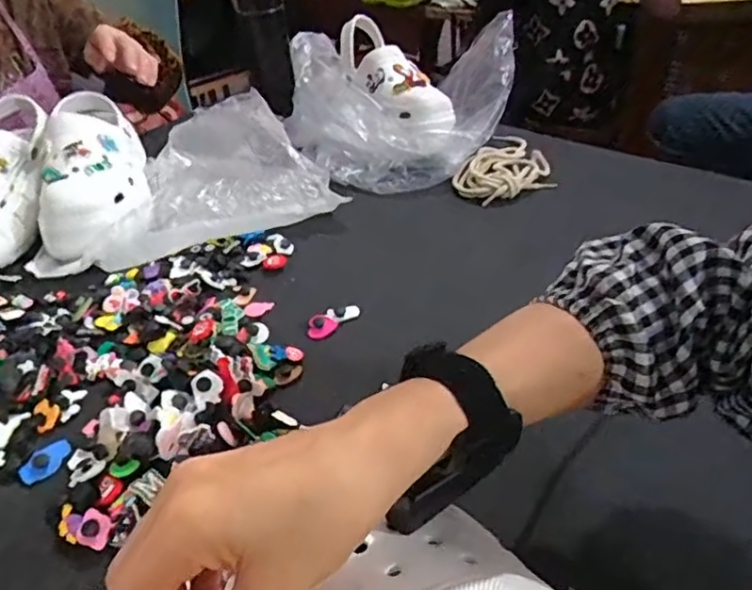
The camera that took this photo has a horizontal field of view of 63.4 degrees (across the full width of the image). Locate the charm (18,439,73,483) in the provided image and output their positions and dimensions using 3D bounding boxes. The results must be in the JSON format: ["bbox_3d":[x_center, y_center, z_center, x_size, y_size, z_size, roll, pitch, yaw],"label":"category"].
[{"bbox_3d":[-0.248,0.126,0.460,0.024,0.004,0.039,24,46,31],"label":"charm"}]

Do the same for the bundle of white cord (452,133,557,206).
[{"bbox_3d":[0.162,-0.166,0.784,0.113,0.032,0.168,2,38,8],"label":"bundle of white cord"}]

